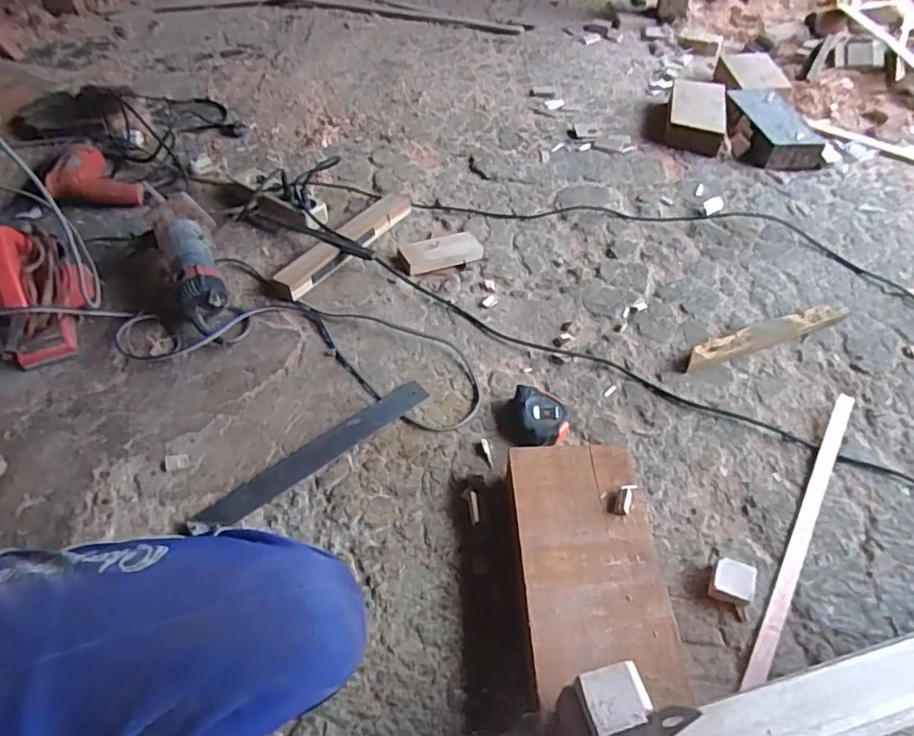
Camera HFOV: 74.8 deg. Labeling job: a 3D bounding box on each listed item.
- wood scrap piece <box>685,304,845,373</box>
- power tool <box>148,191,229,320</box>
[{"bbox_3d":[0.498,-0.057,0.948,0.309,0.014,0.041,-16,52,-15],"label":"wood scrap piece"},{"bbox_3d":[-0.427,-0.185,0.953,0.089,0.076,0.222,-18,65,-17],"label":"power tool"}]

